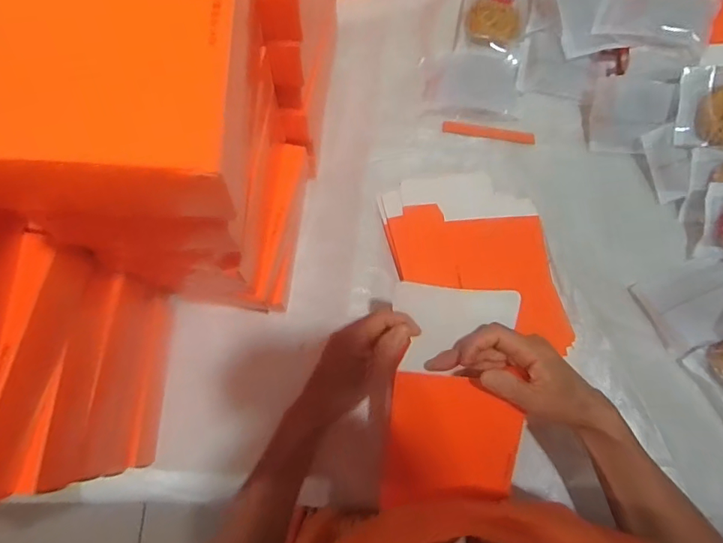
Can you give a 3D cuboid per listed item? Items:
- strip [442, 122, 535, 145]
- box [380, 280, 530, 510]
[{"bbox_3d":[0.162,-0.177,0.622,0.115,0.005,0.017,10,73,2],"label":"strip"},{"bbox_3d":[0.081,0.110,0.428,0.110,0.067,0.183,3,73,0],"label":"box"}]

